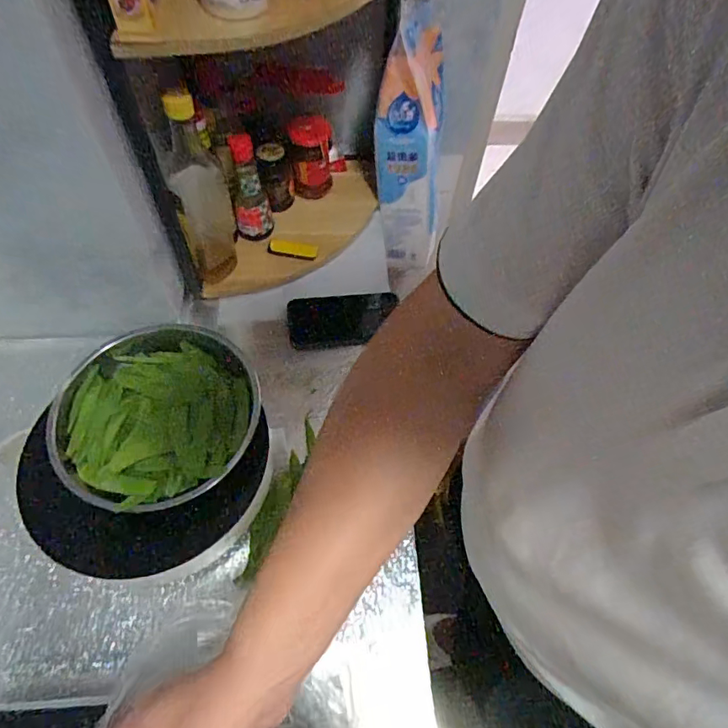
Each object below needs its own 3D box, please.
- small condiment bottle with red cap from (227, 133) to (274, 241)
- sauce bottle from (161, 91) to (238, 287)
[{"bbox_3d":[-0.163,-0.249,0.718,0.053,0.146,0.054,-11,60,-9],"label":"small condiment bottle with red cap"},{"bbox_3d":[-0.208,-0.223,0.637,0.052,0.256,0.087,-2,59,-4],"label":"sauce bottle"}]

